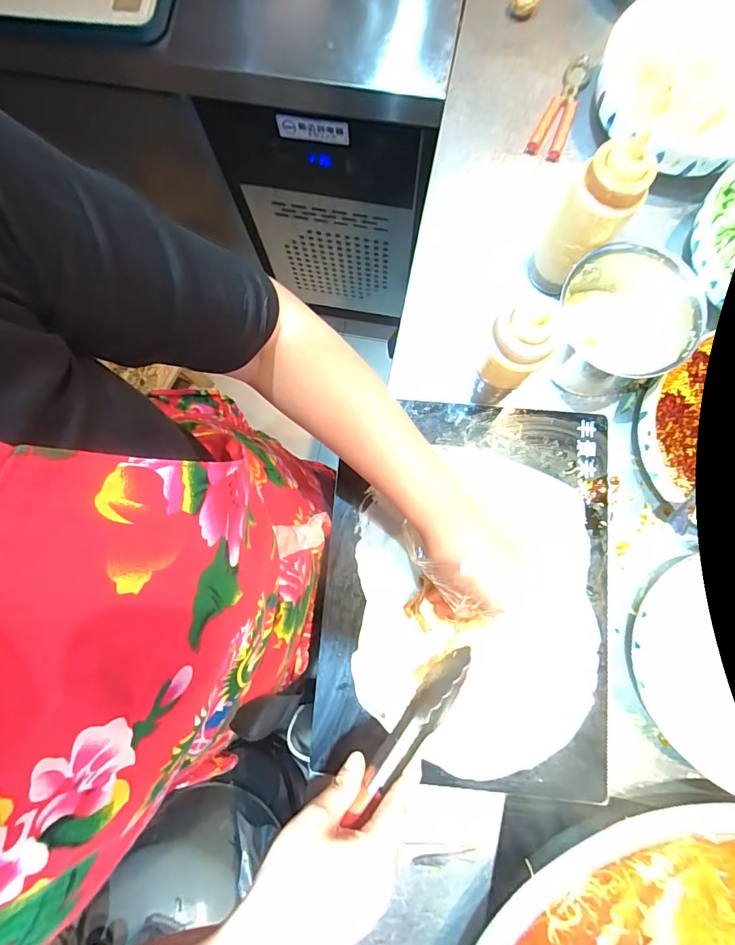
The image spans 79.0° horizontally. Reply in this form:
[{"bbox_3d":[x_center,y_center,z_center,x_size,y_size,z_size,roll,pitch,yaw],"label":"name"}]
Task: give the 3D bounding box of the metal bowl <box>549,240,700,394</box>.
[{"bbox_3d":[0.272,-0.166,0.487,0.127,0.076,0.140,-1,83,3],"label":"metal bowl"}]

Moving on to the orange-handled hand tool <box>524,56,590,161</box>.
[{"bbox_3d":[0.263,-0.485,0.592,0.043,0.012,0.161,27,85,6],"label":"orange-handled hand tool"}]

